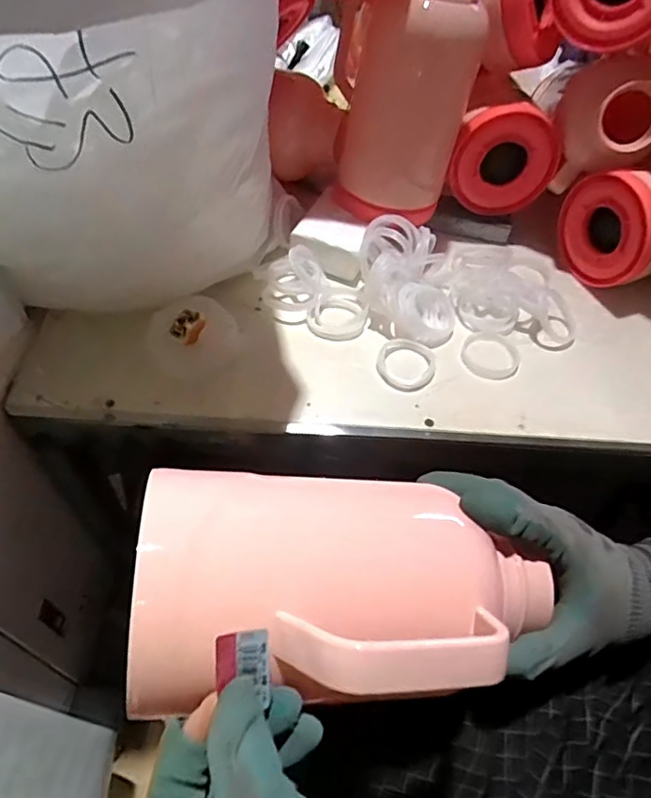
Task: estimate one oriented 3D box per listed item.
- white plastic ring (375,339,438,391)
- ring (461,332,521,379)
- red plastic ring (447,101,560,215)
[{"bbox_3d":[0.092,-0.039,0.633,0.066,0.007,0.070,2,53,-3],"label":"white plastic ring"},{"bbox_3d":[0.192,-0.051,0.655,0.066,0.004,0.071,2,53,-3],"label":"ring"},{"bbox_3d":[0.250,-0.338,0.792,0.162,0.143,0.045,-37,44,4],"label":"red plastic ring"}]

